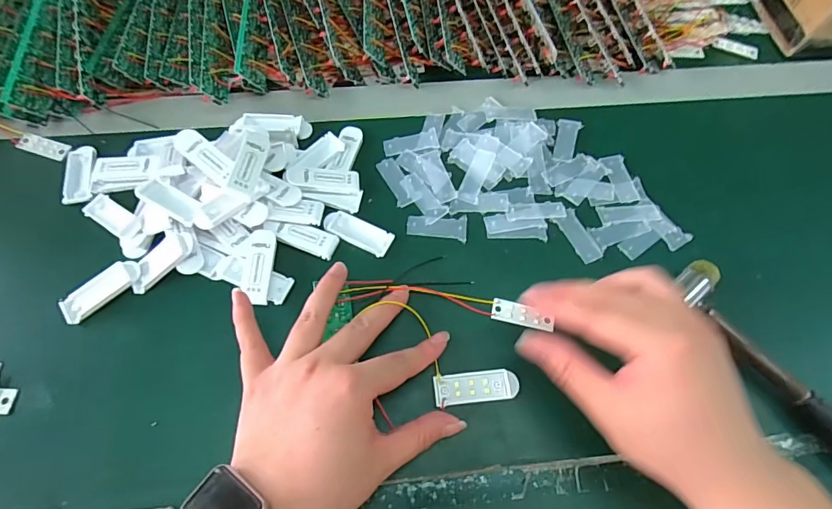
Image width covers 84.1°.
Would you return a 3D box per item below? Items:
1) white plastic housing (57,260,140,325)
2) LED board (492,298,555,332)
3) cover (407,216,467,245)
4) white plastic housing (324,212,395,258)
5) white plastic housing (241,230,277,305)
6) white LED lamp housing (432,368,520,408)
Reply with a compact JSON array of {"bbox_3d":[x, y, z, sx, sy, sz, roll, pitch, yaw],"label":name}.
[{"bbox_3d":[-0.230,0.027,0.338,0.058,0.015,0.020,-35,70,-17],"label":"white plastic housing"},{"bbox_3d":[0.078,0.046,0.341,0.043,0.004,0.017,16,65,11],"label":"LED board"},{"bbox_3d":[0.017,-0.023,0.370,0.048,0.004,0.022,5,64,1],"label":"cover"},{"bbox_3d":[-0.046,-0.018,0.367,0.056,0.005,0.021,25,66,11],"label":"white plastic housing"},{"bbox_3d":[-0.117,0.009,0.344,0.020,0.010,0.058,2,64,0],"label":"white plastic housing"},{"bbox_3d":[0.041,0.091,0.317,0.057,0.004,0.021,-5,64,-4],"label":"white LED lamp housing"}]

